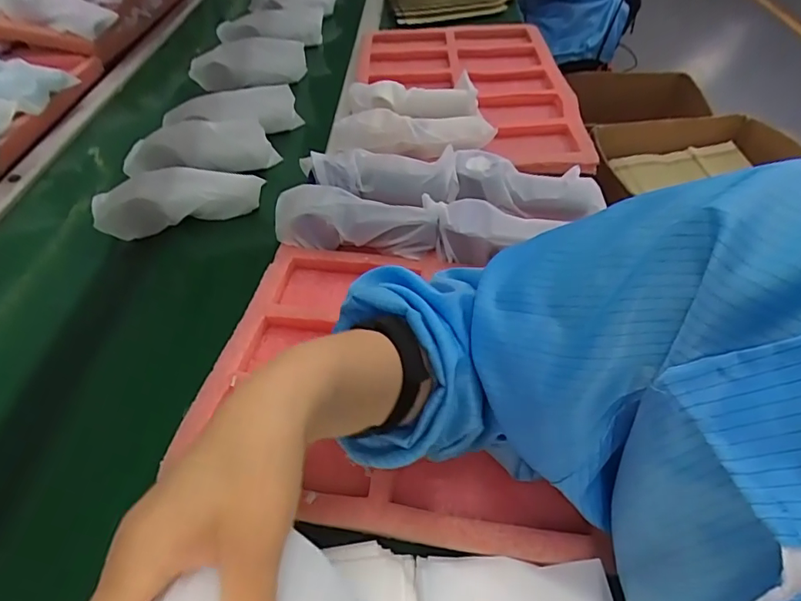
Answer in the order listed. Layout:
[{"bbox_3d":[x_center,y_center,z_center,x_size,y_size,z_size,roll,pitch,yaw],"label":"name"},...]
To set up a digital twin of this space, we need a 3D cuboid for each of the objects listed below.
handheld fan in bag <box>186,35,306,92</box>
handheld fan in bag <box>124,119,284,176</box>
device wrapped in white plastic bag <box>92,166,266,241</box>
[{"bbox_3d":[-0.249,-0.388,0.832,0.184,0.082,0.051,-6,47,-2],"label":"handheld fan in bag"},{"bbox_3d":[-0.262,-0.202,0.670,0.201,0.062,0.047,-6,47,-4],"label":"handheld fan in bag"},{"bbox_3d":[-0.270,-0.121,0.610,0.198,0.062,0.048,-8,47,-6],"label":"device wrapped in white plastic bag"}]

